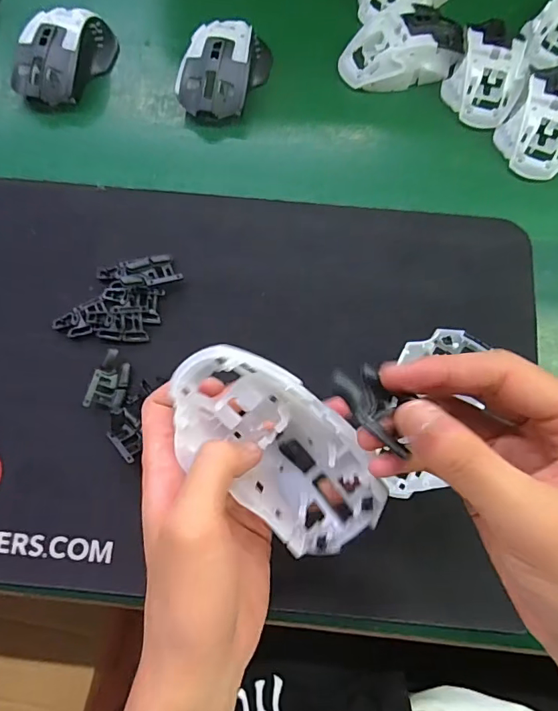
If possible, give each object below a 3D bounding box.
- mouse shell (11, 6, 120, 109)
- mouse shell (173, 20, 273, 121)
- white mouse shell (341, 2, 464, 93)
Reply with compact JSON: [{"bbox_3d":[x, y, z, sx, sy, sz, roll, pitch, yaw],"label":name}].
[{"bbox_3d":[-0.193,-0.272,0.427,0.060,0.035,0.111,28,76,8],"label":"mouse shell"},{"bbox_3d":[-0.048,-0.252,0.422,0.062,0.034,0.096,19,75,6],"label":"mouse shell"},{"bbox_3d":[0.114,-0.278,0.430,0.113,0.032,0.059,-17,74,-5],"label":"white mouse shell"}]

